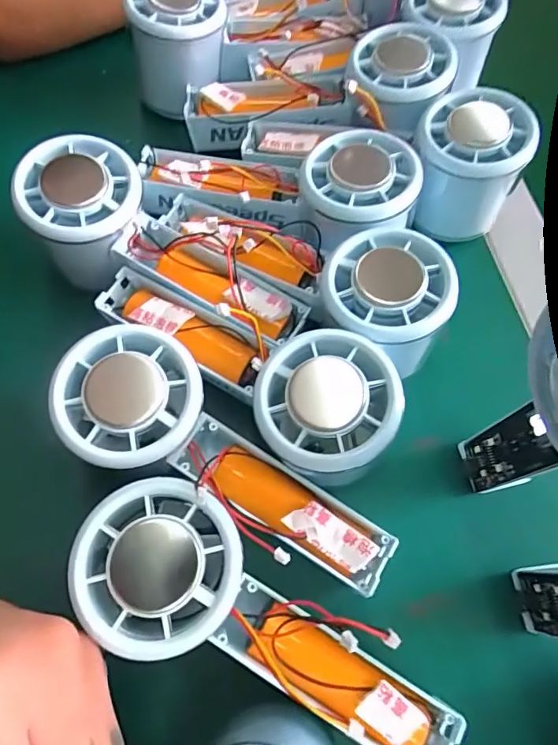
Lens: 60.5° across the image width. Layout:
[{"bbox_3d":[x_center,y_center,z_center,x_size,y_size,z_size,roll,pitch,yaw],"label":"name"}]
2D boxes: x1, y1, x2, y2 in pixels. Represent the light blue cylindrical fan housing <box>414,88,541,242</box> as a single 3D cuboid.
[{"bbox_3d":[0.096,-0.110,0.258,0.054,0.057,0.052,1,67,-2],"label":"light blue cylindrical fan housing"}]

